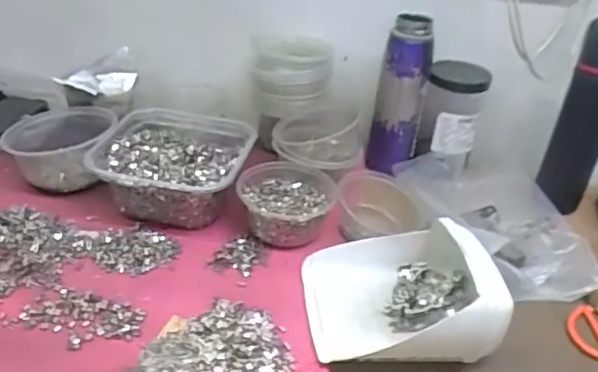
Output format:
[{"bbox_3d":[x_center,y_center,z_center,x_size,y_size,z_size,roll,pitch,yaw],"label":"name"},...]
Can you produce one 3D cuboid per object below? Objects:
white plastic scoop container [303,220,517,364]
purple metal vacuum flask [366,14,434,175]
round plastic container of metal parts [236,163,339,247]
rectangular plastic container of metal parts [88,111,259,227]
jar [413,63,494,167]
[{"bbox_3d":[0.100,0.095,0.571,0.174,0.076,0.157,-2,36,-10],"label":"white plastic scoop container"},{"bbox_3d":[0.140,-0.125,0.804,0.062,0.210,0.063,10,35,5],"label":"purple metal vacuum flask"},{"bbox_3d":[-0.017,0.019,0.686,0.108,0.056,0.111,4,35,-3],"label":"round plastic container of metal parts"},{"bbox_3d":[-0.150,-0.027,0.717,0.172,0.069,0.178,8,35,4],"label":"rectangular plastic container of metal parts"},{"bbox_3d":[0.214,-0.101,0.813,0.080,0.127,0.068,14,36,12],"label":"jar"}]

